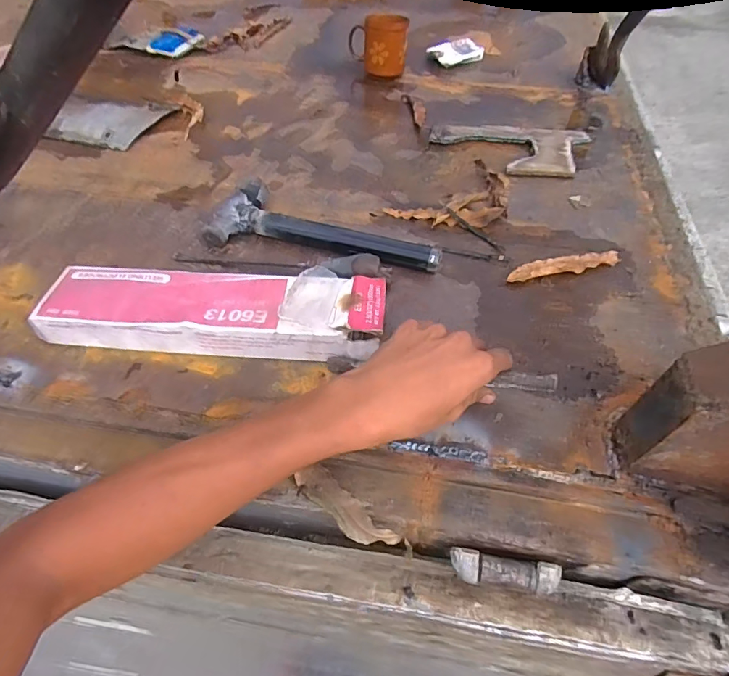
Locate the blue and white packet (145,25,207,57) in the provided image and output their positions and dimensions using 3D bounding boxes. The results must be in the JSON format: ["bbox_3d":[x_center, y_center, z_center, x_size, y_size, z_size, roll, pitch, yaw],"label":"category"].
[{"bbox_3d":[-0.360,-0.564,0.879,0.062,0.025,0.111,28,58,18],"label":"blue and white packet"}]

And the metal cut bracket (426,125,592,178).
[{"bbox_3d":[0.213,-0.276,0.670,0.230,0.011,0.128,6,54,4],"label":"metal cut bracket"}]

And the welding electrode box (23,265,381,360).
[{"bbox_3d":[-0.151,-0.027,0.458,0.337,0.045,0.080,3,54,2],"label":"welding electrode box"}]

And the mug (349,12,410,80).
[{"bbox_3d":[0.024,-0.496,0.785,0.096,0.096,0.072,-1,54,-2],"label":"mug"}]

